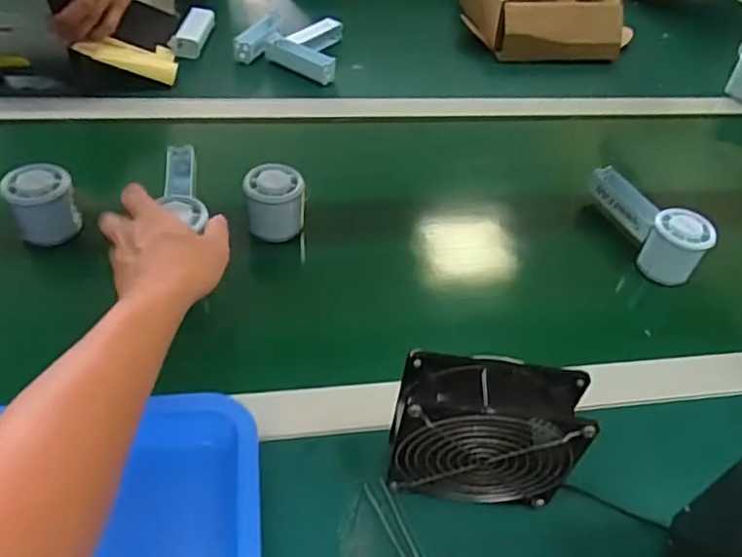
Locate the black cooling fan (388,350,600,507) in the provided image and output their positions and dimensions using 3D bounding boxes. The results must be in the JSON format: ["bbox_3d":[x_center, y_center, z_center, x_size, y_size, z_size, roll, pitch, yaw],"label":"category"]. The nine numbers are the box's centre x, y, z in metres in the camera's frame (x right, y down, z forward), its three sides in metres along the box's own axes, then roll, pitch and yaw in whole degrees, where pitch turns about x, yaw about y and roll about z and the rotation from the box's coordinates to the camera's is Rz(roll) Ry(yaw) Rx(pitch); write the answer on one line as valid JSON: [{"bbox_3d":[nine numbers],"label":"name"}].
[{"bbox_3d":[0.075,0.108,0.422,0.120,0.121,0.045,6,46,-1],"label":"black cooling fan"}]

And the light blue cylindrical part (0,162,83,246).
[{"bbox_3d":[-0.310,-0.071,0.588,0.055,0.056,0.053,3,46,-4],"label":"light blue cylindrical part"}]

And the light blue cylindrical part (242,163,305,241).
[{"bbox_3d":[-0.096,-0.074,0.619,0.056,0.060,0.049,-7,47,-14],"label":"light blue cylindrical part"}]

